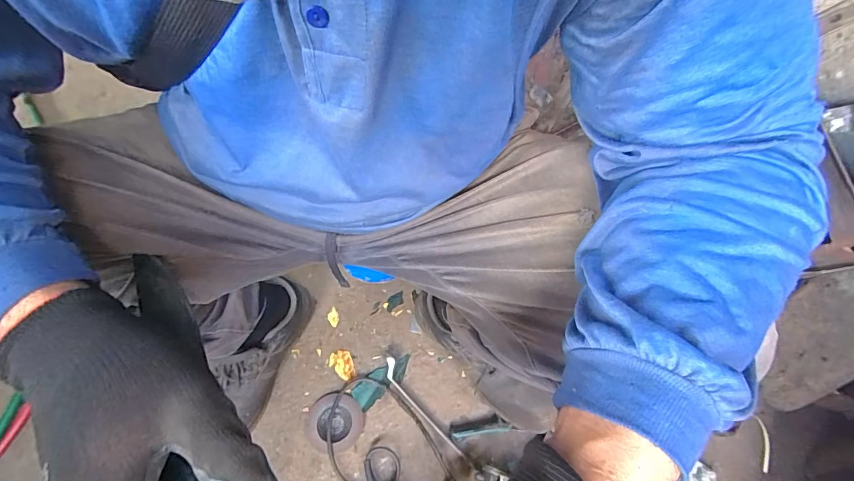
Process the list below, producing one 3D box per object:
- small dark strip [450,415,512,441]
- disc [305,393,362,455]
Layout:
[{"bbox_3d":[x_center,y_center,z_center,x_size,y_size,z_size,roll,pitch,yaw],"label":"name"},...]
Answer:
[{"bbox_3d":[0.086,0.309,0.672,0.094,0.021,0.026,-6,60,-8],"label":"small dark strip"},{"bbox_3d":[-0.153,0.300,0.670,0.091,0.006,0.087,2,59,-3],"label":"disc"}]

